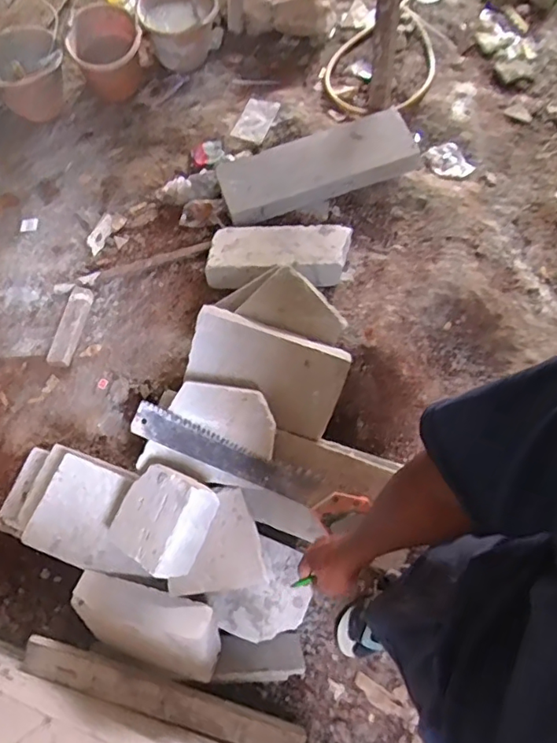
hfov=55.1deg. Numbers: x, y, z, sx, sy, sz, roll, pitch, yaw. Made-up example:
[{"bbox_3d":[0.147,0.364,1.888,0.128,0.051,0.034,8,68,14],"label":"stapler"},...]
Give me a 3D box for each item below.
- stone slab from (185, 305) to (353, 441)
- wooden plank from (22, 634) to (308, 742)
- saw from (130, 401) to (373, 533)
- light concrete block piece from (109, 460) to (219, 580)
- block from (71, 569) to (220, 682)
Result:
[{"bbox_3d":[-0.028,0.005,1.133,0.331,0.040,0.199,19,96,-2],"label":"stone slab"},{"bbox_3d":[-0.216,0.646,1.055,0.572,0.028,0.065,23,71,-6],"label":"wooden plank"},{"bbox_3d":[-0.061,0.192,1.064,0.485,0.020,0.079,24,88,-2],"label":"saw"},{"bbox_3d":[-0.223,0.275,1.015,0.203,0.075,0.175,12,77,45],"label":"light concrete block piece"},{"bbox_3d":[-0.257,0.496,1.036,0.291,0.129,0.148,15,71,6],"label":"block"}]

